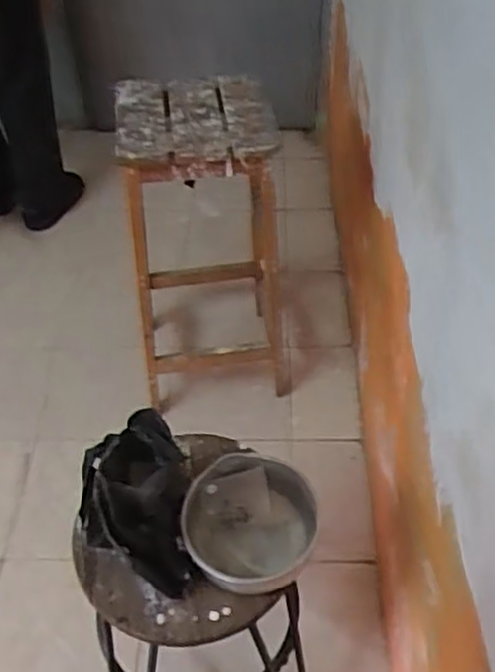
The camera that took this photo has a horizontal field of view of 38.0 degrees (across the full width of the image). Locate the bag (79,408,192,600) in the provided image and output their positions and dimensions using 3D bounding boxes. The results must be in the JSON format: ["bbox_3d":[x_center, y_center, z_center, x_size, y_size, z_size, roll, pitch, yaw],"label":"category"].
[{"bbox_3d":[-0.137,0.213,0.896,0.138,0.266,0.131,-19,49,-16],"label":"bag"}]

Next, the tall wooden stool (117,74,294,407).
[{"bbox_3d":[-0.081,-0.209,1.640,0.343,0.691,0.366,-1,46,0],"label":"tall wooden stool"}]

